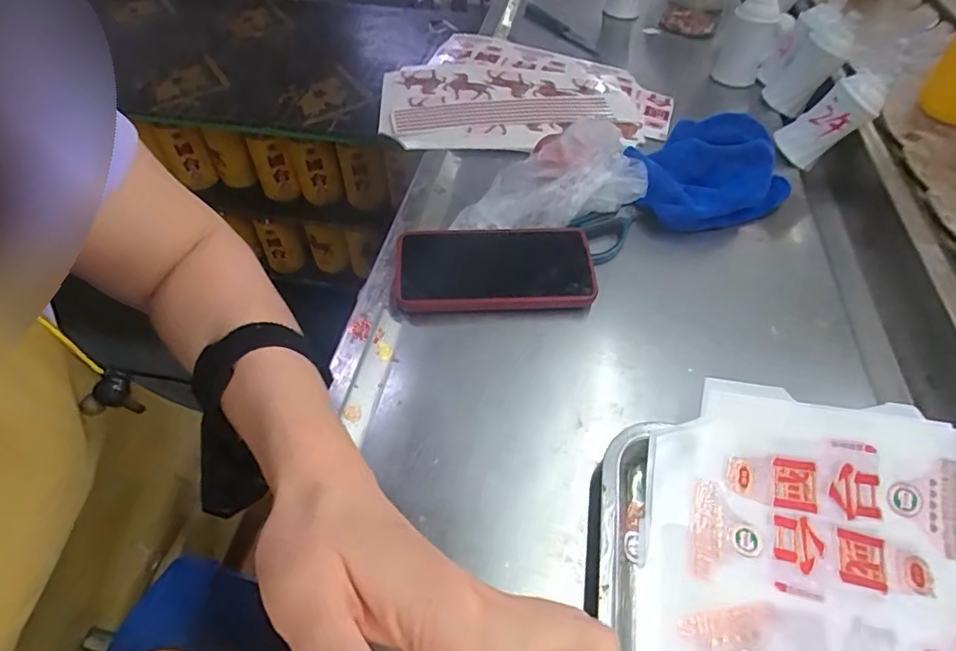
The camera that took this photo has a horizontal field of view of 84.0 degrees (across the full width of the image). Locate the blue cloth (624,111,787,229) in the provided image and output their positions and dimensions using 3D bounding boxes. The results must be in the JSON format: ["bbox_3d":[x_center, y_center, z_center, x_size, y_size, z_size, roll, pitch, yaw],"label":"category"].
[{"bbox_3d":[0.226,-0.159,0.544,0.161,0.057,0.127,-8,51,-6],"label":"blue cloth"}]

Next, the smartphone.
[{"bbox_3d":[0.016,-0.050,0.460,0.166,0.016,0.082,-3,50,-2],"label":"smartphone"}]

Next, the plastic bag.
[{"bbox_3d":[0.072,-0.126,0.486,0.179,0.061,0.096,-32,57,-23],"label":"plastic bag"}]

